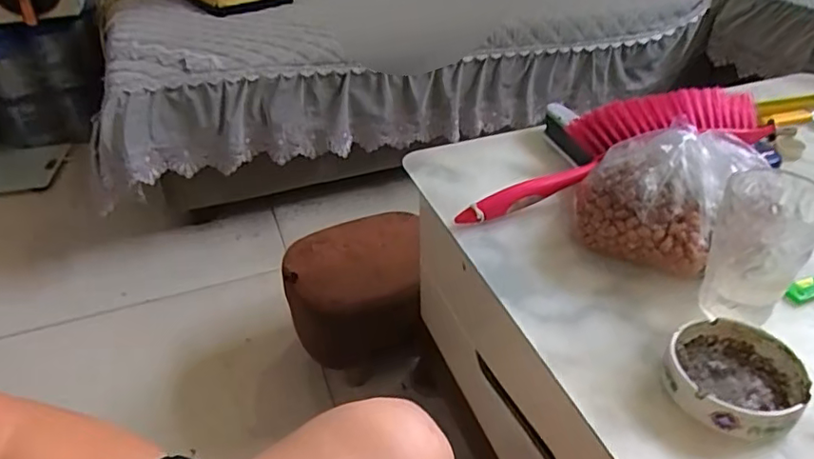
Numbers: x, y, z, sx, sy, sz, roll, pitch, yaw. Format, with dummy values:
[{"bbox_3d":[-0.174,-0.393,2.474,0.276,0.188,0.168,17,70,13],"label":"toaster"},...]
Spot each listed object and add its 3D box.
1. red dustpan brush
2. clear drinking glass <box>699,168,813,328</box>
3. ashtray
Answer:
[{"bbox_3d":[0.223,-0.100,0.702,0.357,0.092,0.127,-9,37,-9],"label":"red dustpan brush"},{"bbox_3d":[0.306,0.023,0.505,0.071,0.128,0.084,23,43,31],"label":"clear drinking glass"},{"bbox_3d":[0.258,0.118,0.459,0.095,0.033,0.102,-2,36,1],"label":"ashtray"}]

